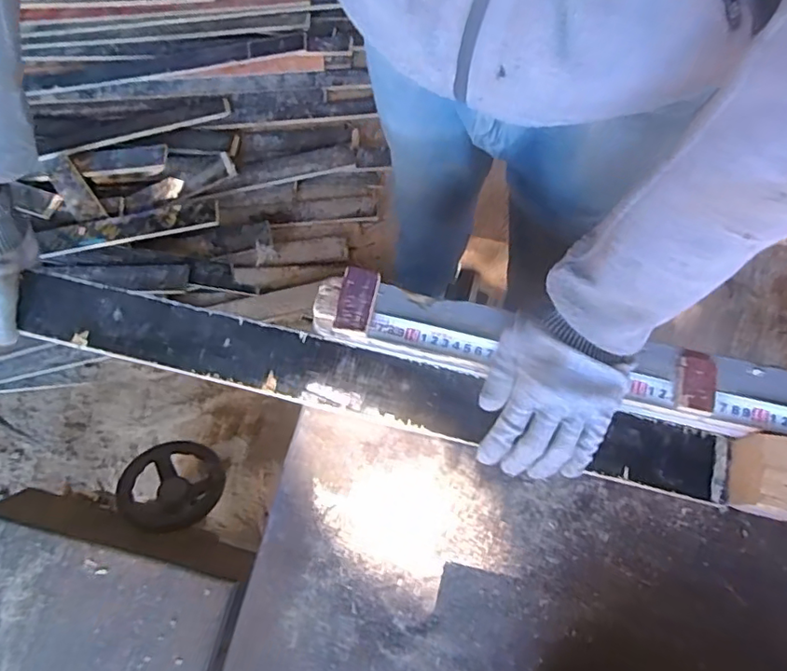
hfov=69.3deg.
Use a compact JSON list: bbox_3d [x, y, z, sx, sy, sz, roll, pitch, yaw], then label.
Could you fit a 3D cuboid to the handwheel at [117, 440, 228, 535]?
[{"bbox_3d":[-0.269,0.183,0.690,0.112,0.025,0.107,-1,71,2],"label":"handwheel"}]

